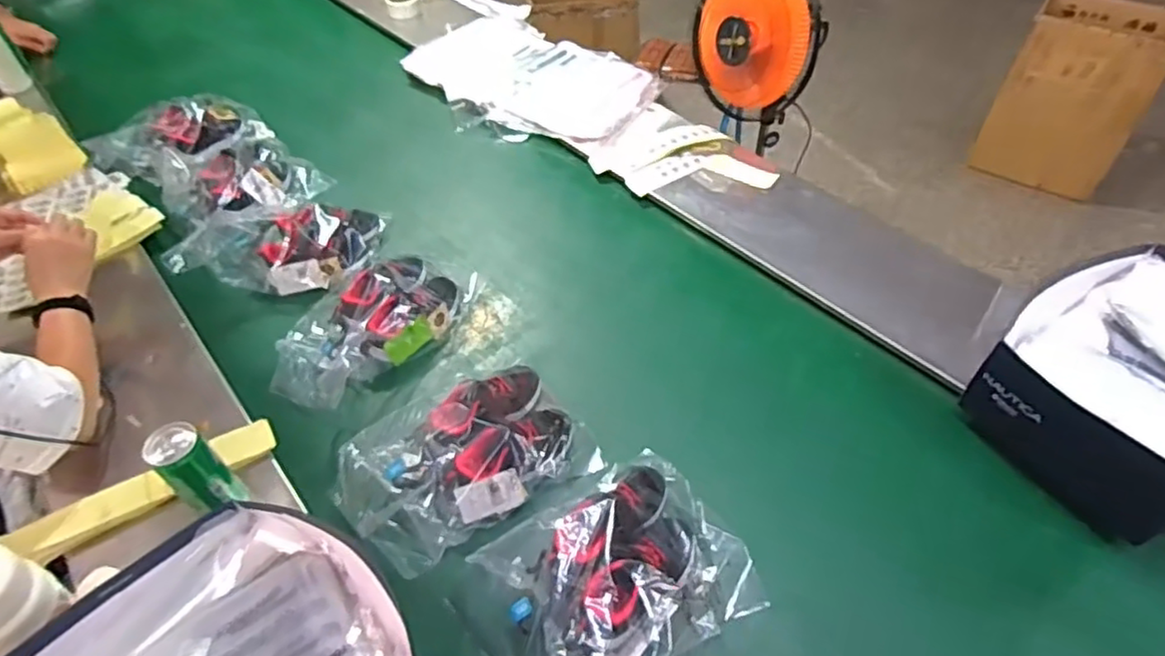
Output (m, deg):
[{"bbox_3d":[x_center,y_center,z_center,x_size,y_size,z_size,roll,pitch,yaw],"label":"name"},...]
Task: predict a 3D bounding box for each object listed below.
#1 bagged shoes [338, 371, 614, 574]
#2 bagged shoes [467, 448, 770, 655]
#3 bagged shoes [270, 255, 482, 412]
[{"bbox_3d":[-0.148,0.158,0.830,0.300,0.094,0.199,-32,55,-25],"label":"bagged shoes"},{"bbox_3d":[0.044,0.264,0.733,0.261,0.092,0.215,-25,52,-20],"label":"bagged shoes"},{"bbox_3d":[-0.325,-0.012,0.993,0.182,0.091,0.306,26,53,22],"label":"bagged shoes"}]

